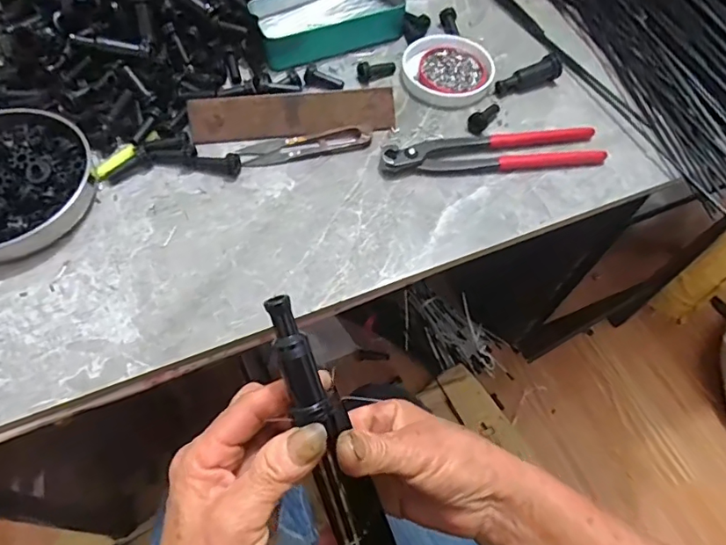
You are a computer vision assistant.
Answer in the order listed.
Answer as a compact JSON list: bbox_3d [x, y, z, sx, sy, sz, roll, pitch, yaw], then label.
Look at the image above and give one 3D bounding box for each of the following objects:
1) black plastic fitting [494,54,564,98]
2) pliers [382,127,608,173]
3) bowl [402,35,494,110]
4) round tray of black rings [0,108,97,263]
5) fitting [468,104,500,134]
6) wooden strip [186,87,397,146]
[{"bbox_3d":[0.163,-0.190,0.498,0.072,0.018,0.024,-26,64,-17],"label":"black plastic fitting"},{"bbox_3d":[0.116,-0.110,0.449,0.193,0.016,0.041,-5,60,-6],"label":"pliers"},{"bbox_3d":[0.082,-0.201,0.503,0.088,0.012,0.084,1,60,-2],"label":"bowl"},{"bbox_3d":[-0.290,-0.078,0.403,0.134,0.033,0.144,1,60,-2],"label":"round tray of black rings"},{"bbox_3d":[0.114,-0.145,0.471,0.040,0.017,0.013,-39,68,-22],"label":"fitting"},{"bbox_3d":[-0.060,-0.139,0.454,0.177,0.008,0.039,-6,104,-7],"label":"wooden strip"}]

